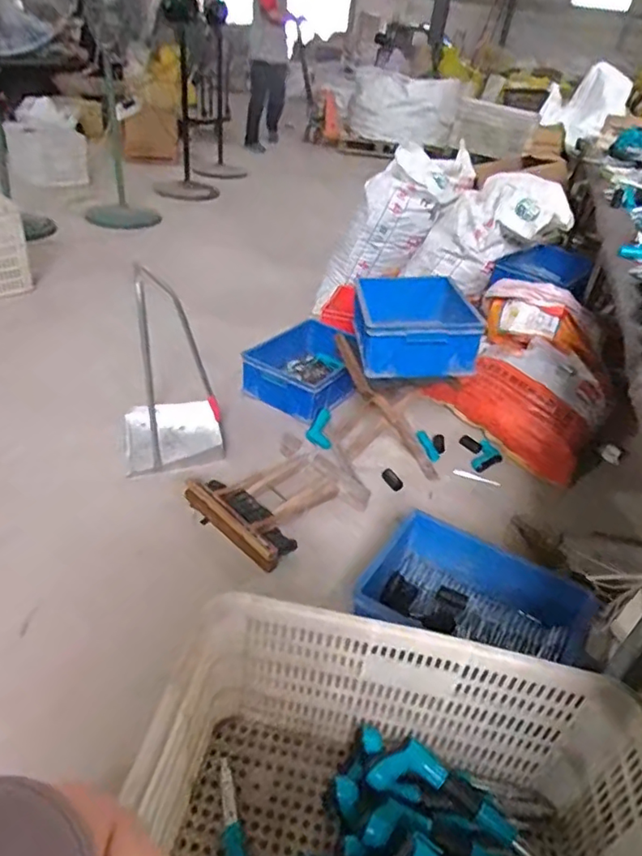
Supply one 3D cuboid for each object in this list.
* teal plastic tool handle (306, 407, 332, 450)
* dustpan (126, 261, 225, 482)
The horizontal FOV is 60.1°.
[{"bbox_3d":[-0.004,0.004,1.639,0.071,0.031,0.145,6,48,-1],"label":"teal plastic tool handle"},{"bbox_3d":[-0.383,-0.146,1.422,0.260,0.478,0.257,-3,36,-15],"label":"dustpan"}]

